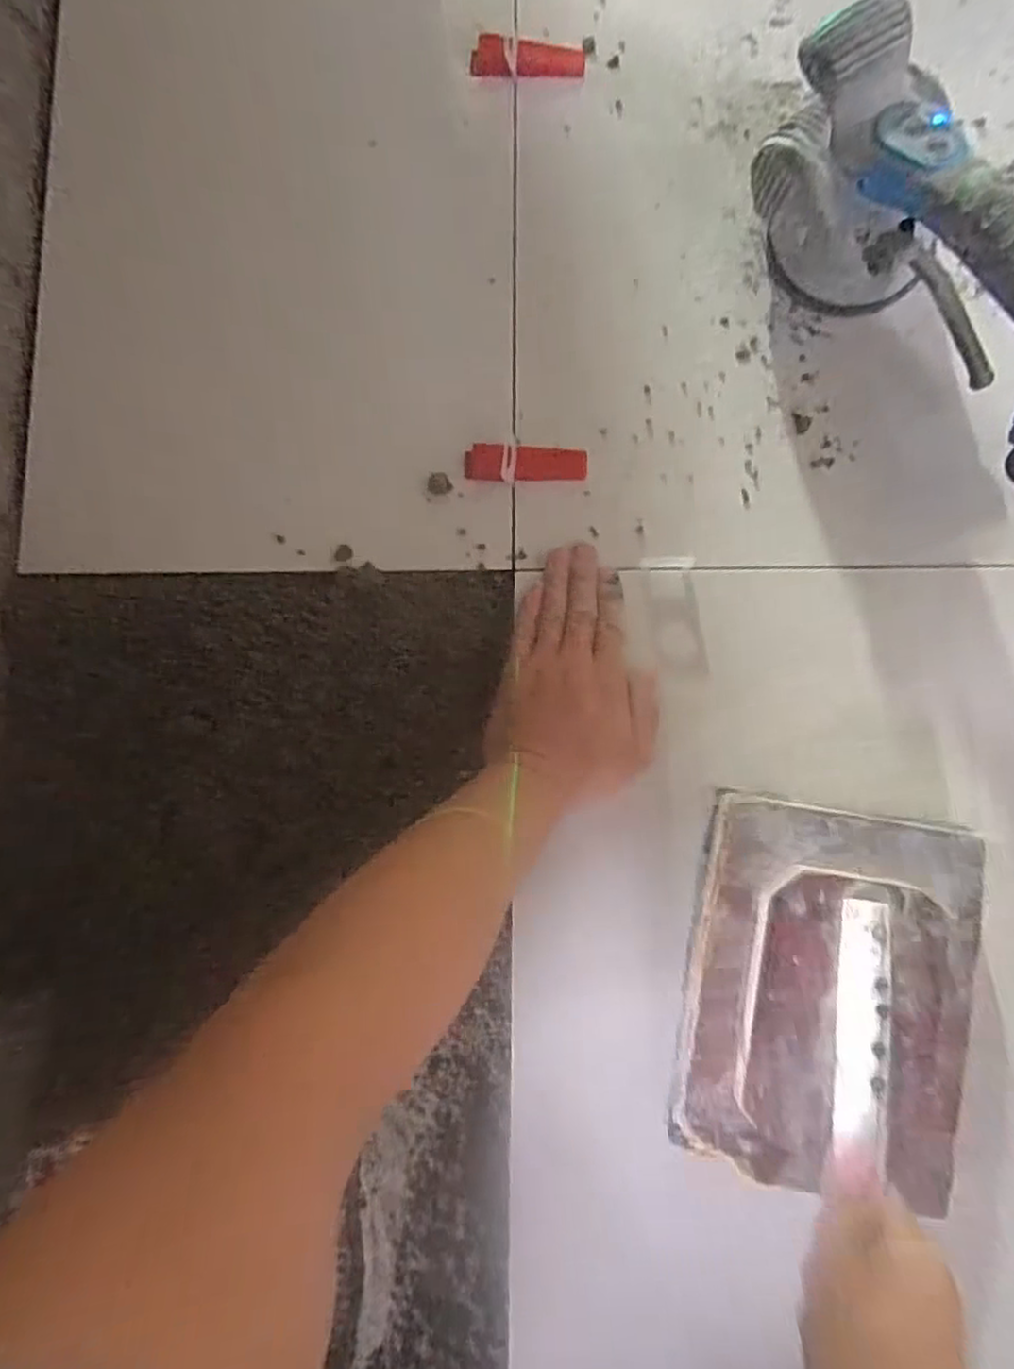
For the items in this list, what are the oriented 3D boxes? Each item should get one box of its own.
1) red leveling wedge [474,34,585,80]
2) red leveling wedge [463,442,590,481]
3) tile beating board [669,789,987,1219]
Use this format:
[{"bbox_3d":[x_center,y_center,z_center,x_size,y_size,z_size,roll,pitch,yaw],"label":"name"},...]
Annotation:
[{"bbox_3d":[0.015,-0.468,0.522,0.085,0.017,0.022,1,84,5],"label":"red leveling wedge"},{"bbox_3d":[0.013,-0.159,0.499,0.086,0.010,0.026,3,84,5],"label":"red leveling wedge"},{"bbox_3d":[0.186,0.180,0.398,0.160,0.062,0.220,10,85,6],"label":"tile beating board"}]

